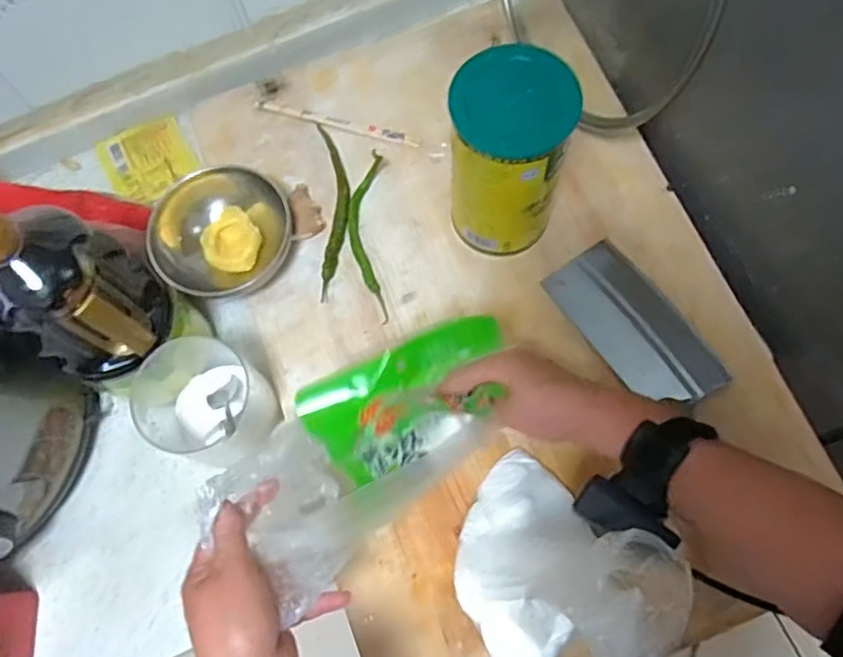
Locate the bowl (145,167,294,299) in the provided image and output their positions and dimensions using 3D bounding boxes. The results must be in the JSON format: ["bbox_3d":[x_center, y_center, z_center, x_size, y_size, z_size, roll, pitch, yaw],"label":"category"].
[{"bbox_3d":[-0.197,-0.091,0.641,0.119,0.061,0.135,43,78,15],"label":"bowl"}]

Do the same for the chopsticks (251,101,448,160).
[{"bbox_3d":[-0.081,-0.218,0.705,0.222,0.006,0.019,16,73,8],"label":"chopsticks"}]

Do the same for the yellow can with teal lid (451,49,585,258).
[{"bbox_3d":[0.076,-0.148,0.581,0.097,0.187,0.092,-1,71,2],"label":"yellow can with teal lid"}]

